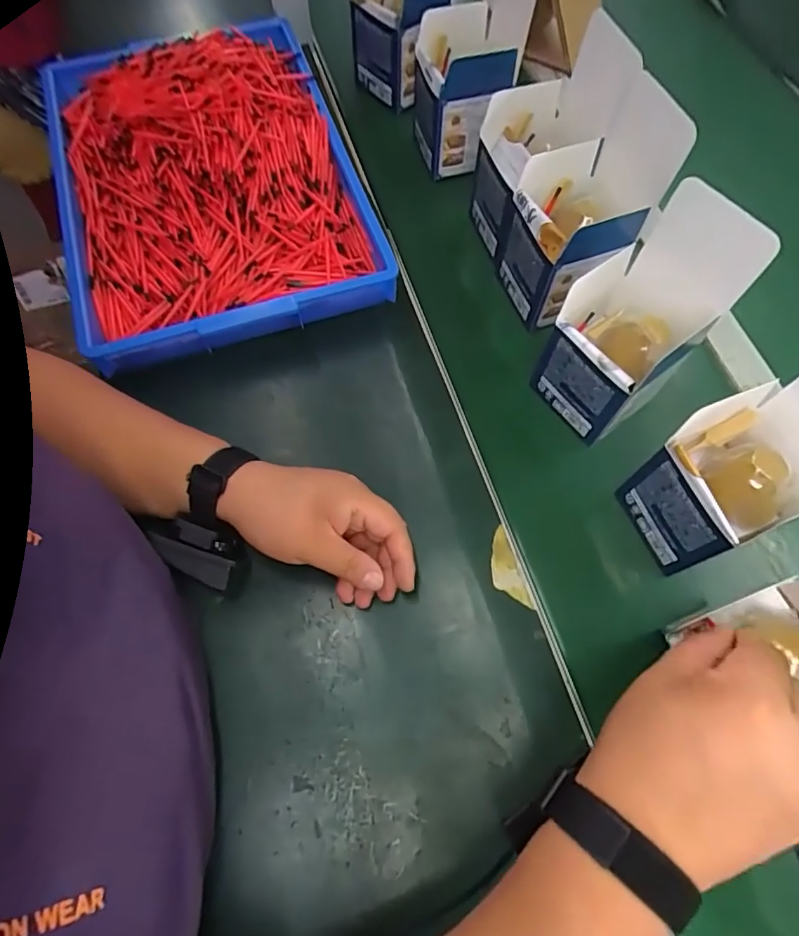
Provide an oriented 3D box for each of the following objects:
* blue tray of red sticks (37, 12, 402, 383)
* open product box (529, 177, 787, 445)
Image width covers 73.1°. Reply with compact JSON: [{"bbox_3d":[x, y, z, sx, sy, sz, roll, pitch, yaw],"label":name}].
[{"bbox_3d":[-0.189,-0.291,0.538,0.280,0.061,0.371,-16,66,-9],"label":"blue tray of red sticks"},{"bbox_3d":[0.181,-0.112,0.420,0.098,0.170,0.090,-36,71,-17],"label":"open product box"}]

